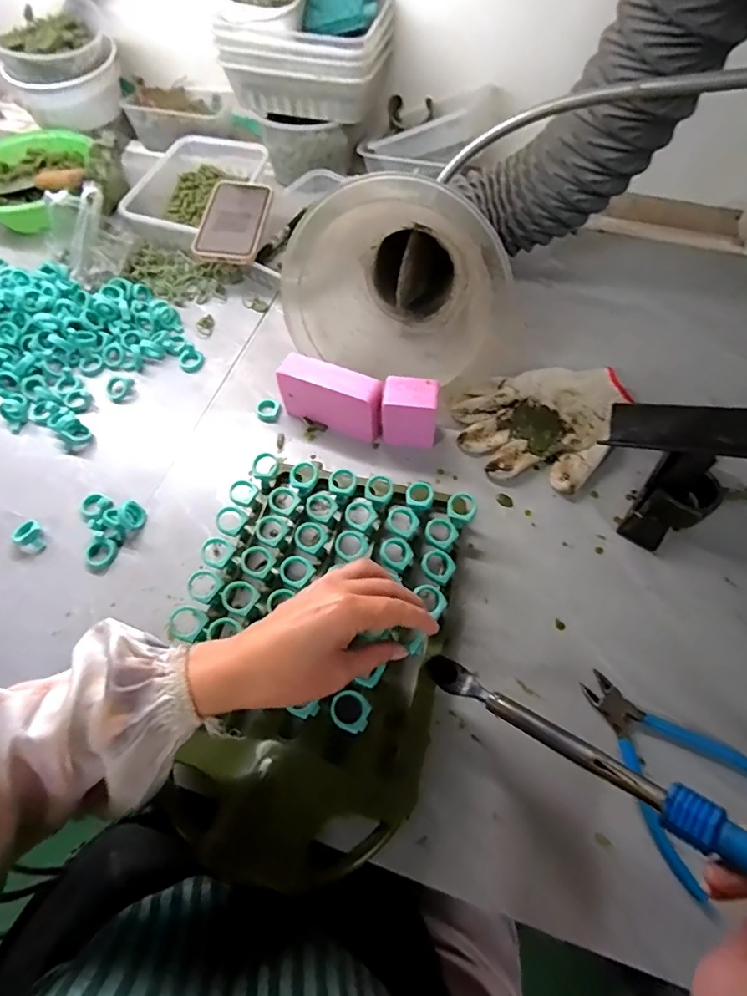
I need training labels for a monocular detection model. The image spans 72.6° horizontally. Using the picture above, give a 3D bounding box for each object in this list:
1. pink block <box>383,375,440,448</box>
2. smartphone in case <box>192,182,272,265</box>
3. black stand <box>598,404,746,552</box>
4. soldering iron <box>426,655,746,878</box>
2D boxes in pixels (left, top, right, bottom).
[{"bbox_3d":[0.037,-0.084,0.523,0.056,0.070,0.044,9,62,7],"label":"pink block"},{"bbox_3d":[-0.179,-0.357,0.655,0.076,0.013,0.141,8,65,-4],"label":"smartphone in case"},{"bbox_3d":[0.269,-0.026,0.457,0.115,0.116,0.099,19,64,12],"label":"black stand"},{"bbox_3d":[0.141,0.164,0.304,0.280,0.019,0.022,17,57,49],"label":"soldering iron"}]

